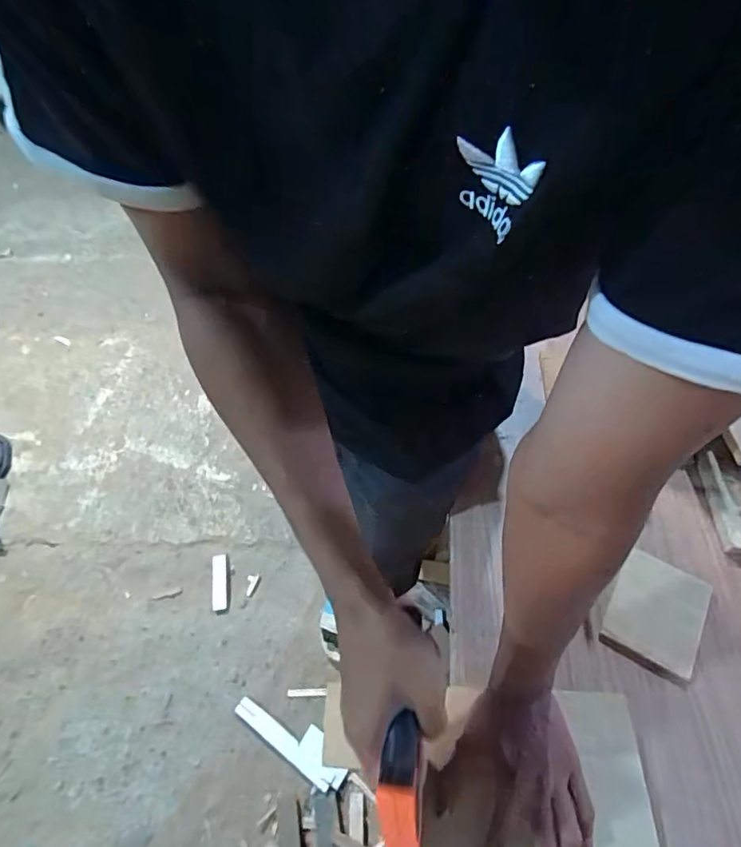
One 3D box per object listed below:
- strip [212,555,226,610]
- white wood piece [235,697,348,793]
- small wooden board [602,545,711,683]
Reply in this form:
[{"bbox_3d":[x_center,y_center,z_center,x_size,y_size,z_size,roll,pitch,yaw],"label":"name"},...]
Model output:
[{"bbox_3d":[-0.403,0.421,1.331,0.036,0.009,0.143,1,60,-18],"label":"strip"},{"bbox_3d":[-0.175,0.702,1.127,0.280,0.029,0.080,31,60,19],"label":"white wood piece"},{"bbox_3d":[0.303,0.196,0.527,0.088,0.017,0.099,23,61,21],"label":"small wooden board"}]

